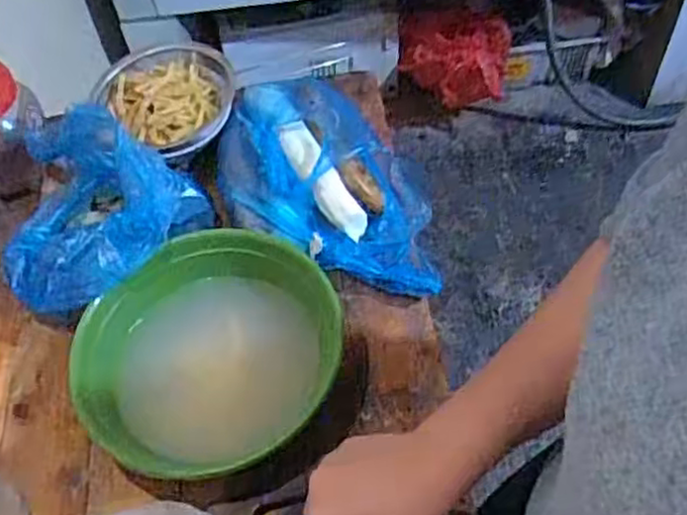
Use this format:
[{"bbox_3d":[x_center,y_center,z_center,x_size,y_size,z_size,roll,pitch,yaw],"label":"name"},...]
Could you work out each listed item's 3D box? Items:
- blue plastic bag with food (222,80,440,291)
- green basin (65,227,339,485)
[{"bbox_3d":[-0.028,-0.082,0.789,0.193,0.064,0.338,-28,57,-14],"label":"blue plastic bag with food"},{"bbox_3d":[-0.119,0.089,0.661,0.209,0.092,0.241,7,55,10],"label":"green basin"}]

